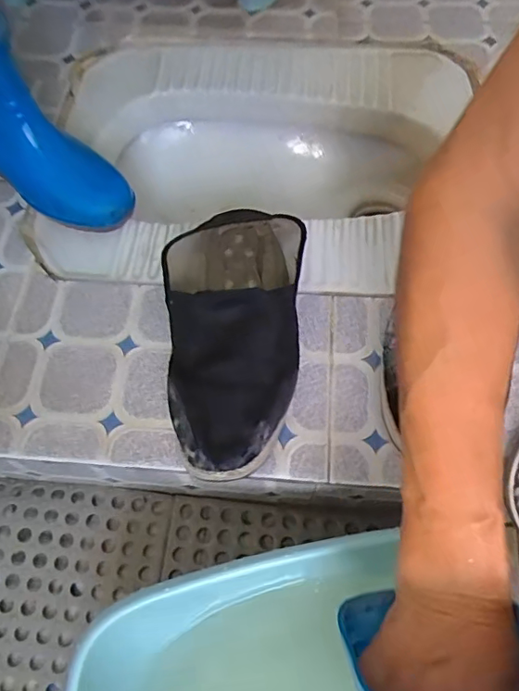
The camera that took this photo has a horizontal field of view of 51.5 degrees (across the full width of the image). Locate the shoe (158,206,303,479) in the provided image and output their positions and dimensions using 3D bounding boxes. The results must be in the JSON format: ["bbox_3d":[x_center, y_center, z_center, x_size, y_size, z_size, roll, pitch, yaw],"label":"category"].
[{"bbox_3d":[-0.025,-0.018,0.474,0.122,0.064,0.264,1,64,1],"label":"shoe"}]

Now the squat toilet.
[{"bbox_3d":[-0.005,-0.226,0.687,0.475,0.153,0.393,-1,64,0],"label":"squat toilet"}]

